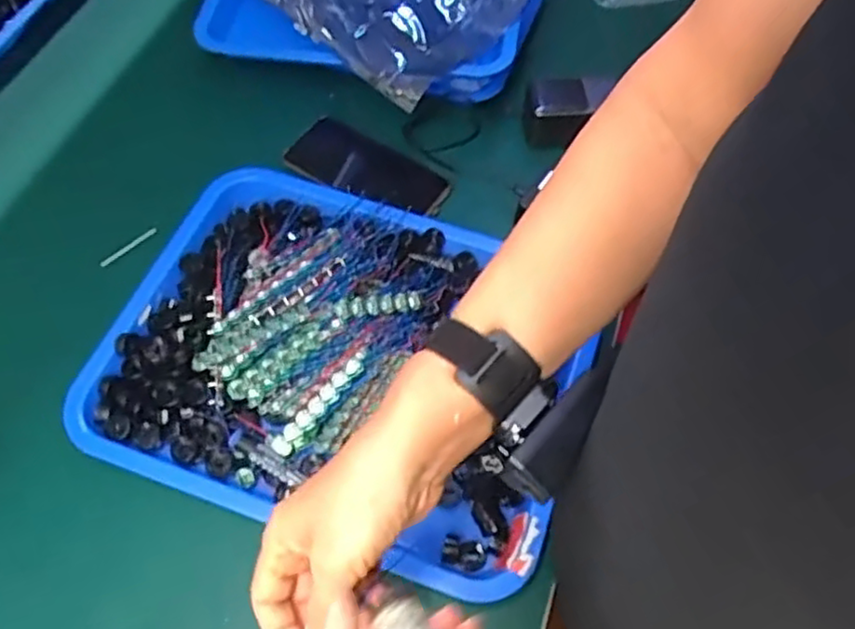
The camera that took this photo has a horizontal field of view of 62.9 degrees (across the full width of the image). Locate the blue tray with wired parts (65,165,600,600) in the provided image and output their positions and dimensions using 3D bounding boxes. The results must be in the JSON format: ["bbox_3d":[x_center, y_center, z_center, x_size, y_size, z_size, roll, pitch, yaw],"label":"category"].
[{"bbox_3d":[-0.068,0.019,0.571,0.379,0.075,0.303,18,61,8],"label":"blue tray with wired parts"}]

